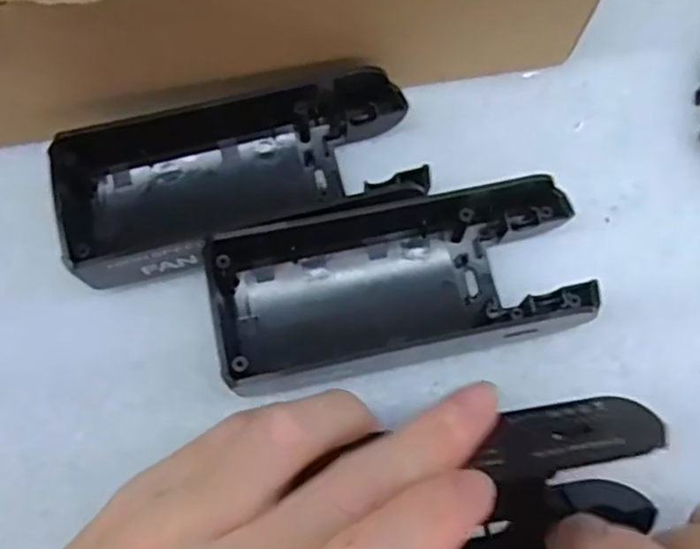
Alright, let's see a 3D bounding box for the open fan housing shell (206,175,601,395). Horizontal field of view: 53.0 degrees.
[{"bbox_3d":[0.015,0.001,0.208,0.106,0.029,0.048,-12,72,-3],"label":"open fan housing shell"}]

